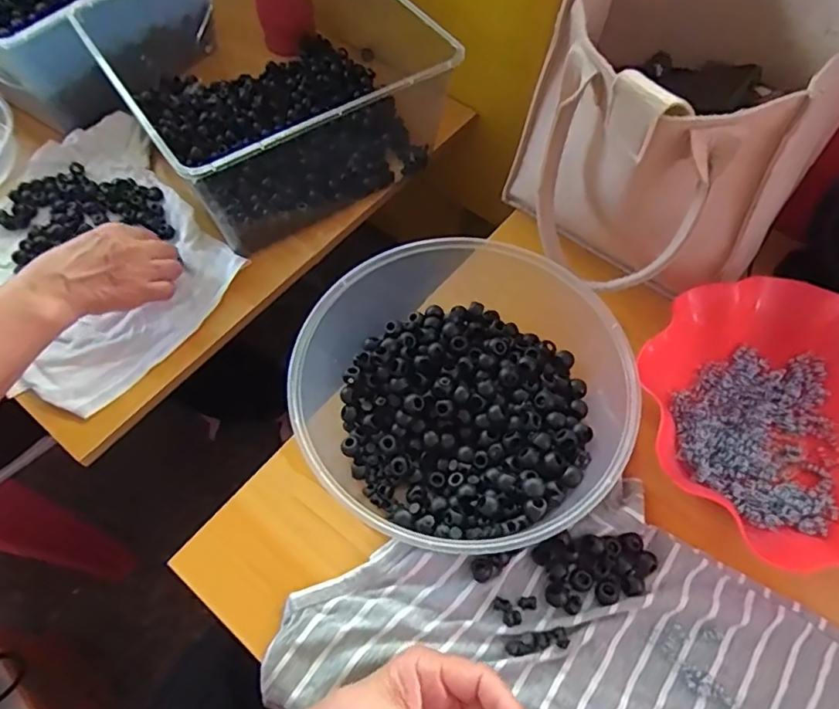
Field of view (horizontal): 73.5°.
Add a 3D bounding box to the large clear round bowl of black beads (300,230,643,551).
[{"bbox_3d":[0.025,0.033,0.412,0.201,0.092,0.219,0,61,0],"label":"large clear round bowl of black beads"}]

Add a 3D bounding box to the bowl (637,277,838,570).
[{"bbox_3d":[0.285,0.048,0.428,0.201,0.057,0.227,-21,63,-11],"label":"bowl"}]

